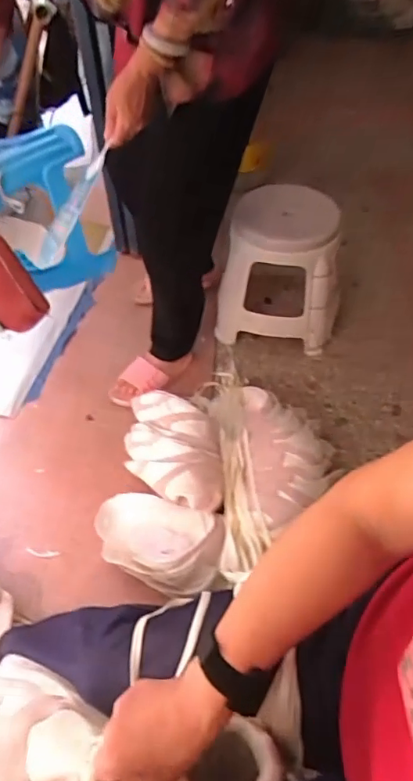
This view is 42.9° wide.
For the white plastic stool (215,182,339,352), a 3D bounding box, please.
[{"bbox_3d":[0.184,-0.307,1.301,0.279,0.293,0.254,7,52,9],"label":"white plastic stool"}]

